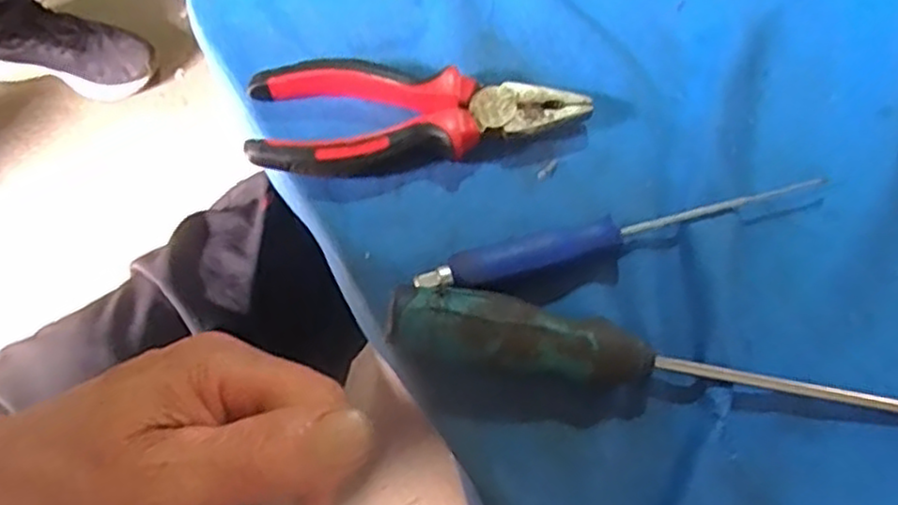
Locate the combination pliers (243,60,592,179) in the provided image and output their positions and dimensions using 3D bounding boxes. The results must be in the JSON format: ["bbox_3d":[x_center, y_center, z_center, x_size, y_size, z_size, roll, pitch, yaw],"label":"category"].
[{"bbox_3d":[-0.015,-0.063,0.337,0.152,0.021,0.052,0,69,-1],"label":"combination pliers"}]

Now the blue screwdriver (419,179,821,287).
[{"bbox_3d":[0.076,-0.009,0.322,0.184,0.012,0.017,-15,70,-7],"label":"blue screwdriver"}]

